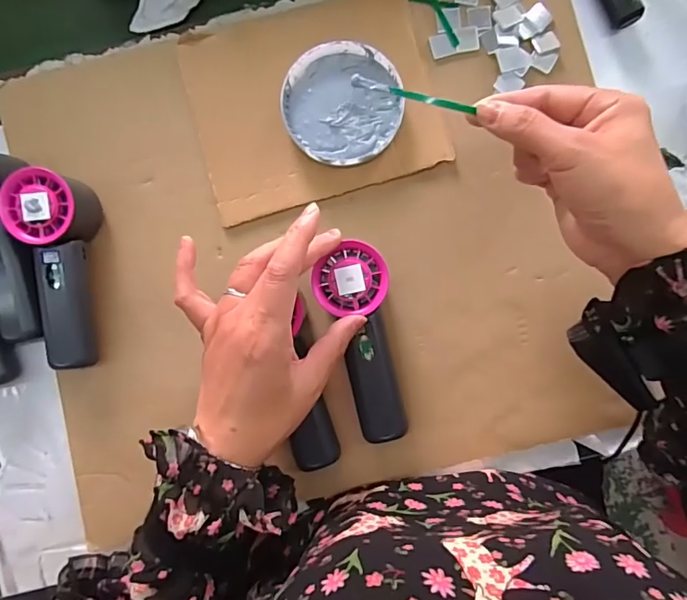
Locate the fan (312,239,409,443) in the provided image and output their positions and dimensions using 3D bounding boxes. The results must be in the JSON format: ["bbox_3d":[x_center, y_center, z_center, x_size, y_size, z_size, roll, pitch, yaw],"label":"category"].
[{"bbox_3d":[0.016,0.033,0.379,0.052,0.031,0.153,-13,98,1],"label":"fan"}]

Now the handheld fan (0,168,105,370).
[{"bbox_3d":[-0.233,-0.022,0.395,0.050,0.057,0.150,0,86,2],"label":"handheld fan"}]

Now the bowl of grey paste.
[{"bbox_3d":[0.000,-0.163,0.412,0.098,0.016,0.100,-3,86,1],"label":"bowl of grey paste"}]

